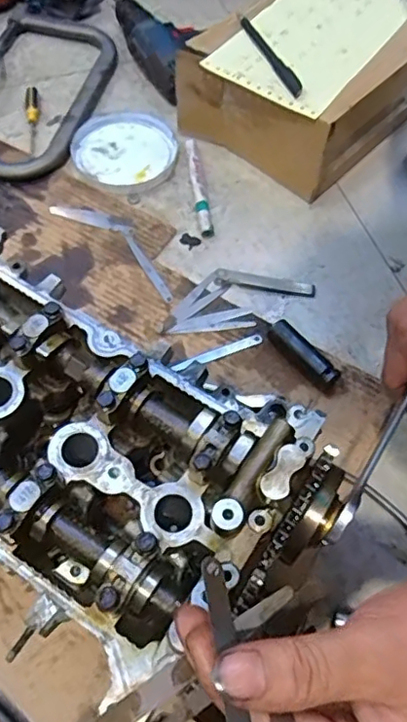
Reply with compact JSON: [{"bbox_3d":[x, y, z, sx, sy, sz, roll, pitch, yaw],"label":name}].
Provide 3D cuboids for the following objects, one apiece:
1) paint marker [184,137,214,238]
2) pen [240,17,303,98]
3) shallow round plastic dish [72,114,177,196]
[{"bbox_3d":[-0.006,-0.204,0.664,0.015,0.013,0.145,-7,63,-5],"label":"paint marker"},{"bbox_3d":[0.072,-0.322,0.605,0.016,0.008,0.138,-19,65,-11],"label":"pen"},{"bbox_3d":[-0.093,-0.254,0.690,0.121,0.008,0.124,-24,66,-13],"label":"shallow round plastic dish"}]

